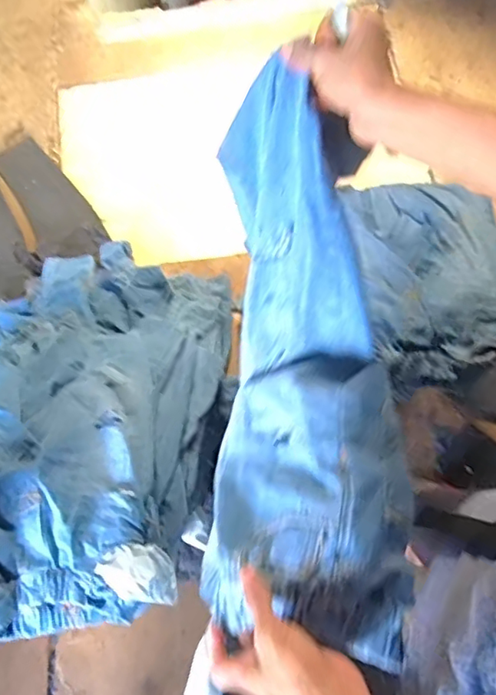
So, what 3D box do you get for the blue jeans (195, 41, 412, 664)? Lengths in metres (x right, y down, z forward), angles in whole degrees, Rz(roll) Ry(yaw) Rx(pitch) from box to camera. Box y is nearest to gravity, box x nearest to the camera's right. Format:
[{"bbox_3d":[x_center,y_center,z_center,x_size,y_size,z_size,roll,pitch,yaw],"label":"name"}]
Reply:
[{"bbox_3d":[0.048,0.005,0.556,0.172,0.138,0.525,-4,79,-2],"label":"blue jeans"}]

